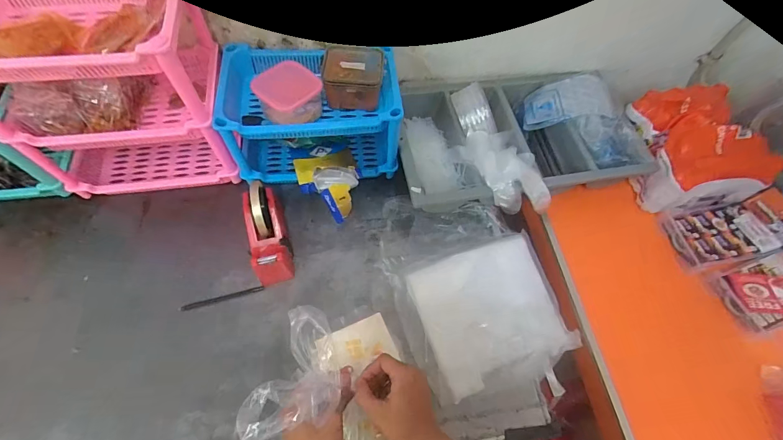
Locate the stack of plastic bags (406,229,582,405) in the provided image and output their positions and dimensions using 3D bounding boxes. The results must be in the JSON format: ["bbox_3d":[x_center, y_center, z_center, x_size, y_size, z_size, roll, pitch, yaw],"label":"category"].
[{"bbox_3d":[0.180,0.153,0.628,0.247,0.037,0.225,-17,65,-13],"label":"stack of plastic bags"}]

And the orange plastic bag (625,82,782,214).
[{"bbox_3d":[0.613,-0.154,0.745,0.202,0.145,0.230,-4,62,-6],"label":"orange plastic bag"}]

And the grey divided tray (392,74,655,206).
[{"bbox_3d":[0.251,-0.190,0.759,0.468,0.118,0.291,-10,63,-10],"label":"grey divided tray"}]

